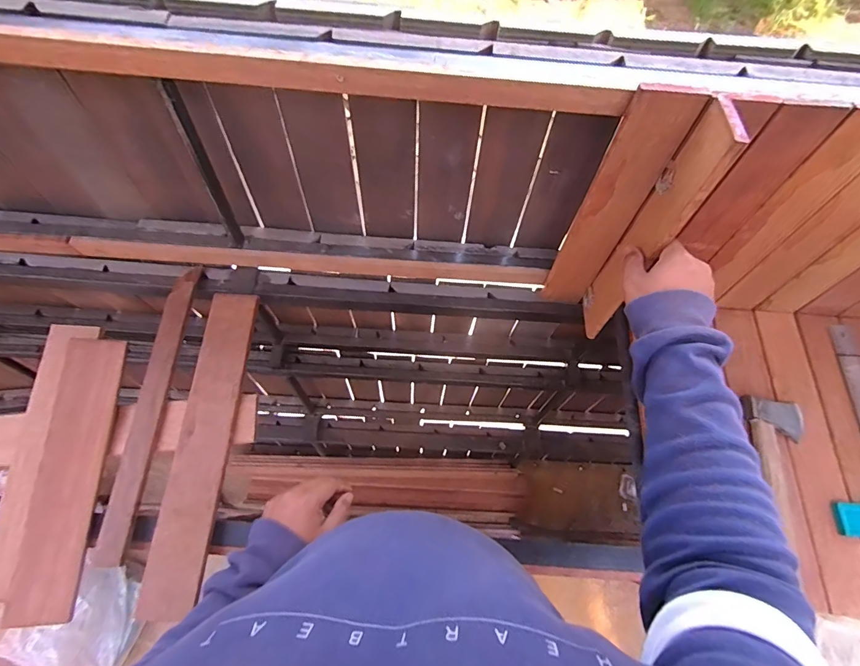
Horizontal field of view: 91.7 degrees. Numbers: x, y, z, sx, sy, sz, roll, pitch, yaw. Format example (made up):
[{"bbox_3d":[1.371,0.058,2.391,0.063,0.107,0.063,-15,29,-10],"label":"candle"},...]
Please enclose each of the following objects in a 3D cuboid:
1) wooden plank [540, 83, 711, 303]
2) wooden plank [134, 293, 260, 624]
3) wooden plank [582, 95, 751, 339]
[{"bbox_3d":[0.216,-0.139,0.521,0.067,0.325,0.010,5,60,-1],"label":"wooden plank"},{"bbox_3d":[-0.289,0.129,0.536,0.065,0.029,0.393,3,69,-1],"label":"wooden plank"},{"bbox_3d":[0.251,-0.105,0.499,0.015,0.323,0.073,1,62,-2],"label":"wooden plank"}]

